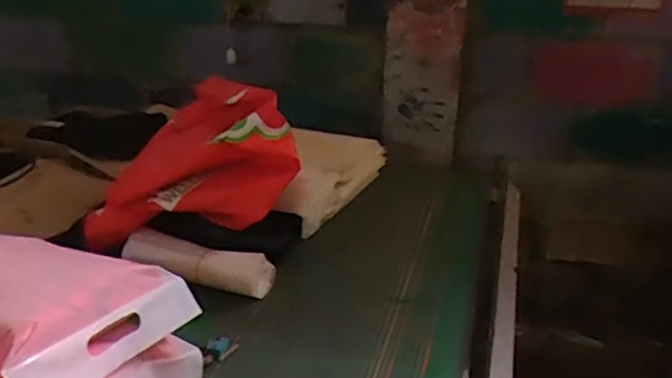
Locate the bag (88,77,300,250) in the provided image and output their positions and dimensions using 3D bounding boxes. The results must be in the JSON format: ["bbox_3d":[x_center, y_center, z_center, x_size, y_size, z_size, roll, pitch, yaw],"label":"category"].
[{"bbox_3d":[-0.278,-0.056,1.161,0.366,0.233,0.251,-6,24,-14],"label":"bag"}]

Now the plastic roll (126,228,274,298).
[{"bbox_3d":[-0.234,0.126,1.077,0.253,0.061,0.058,9,25,18],"label":"plastic roll"}]

